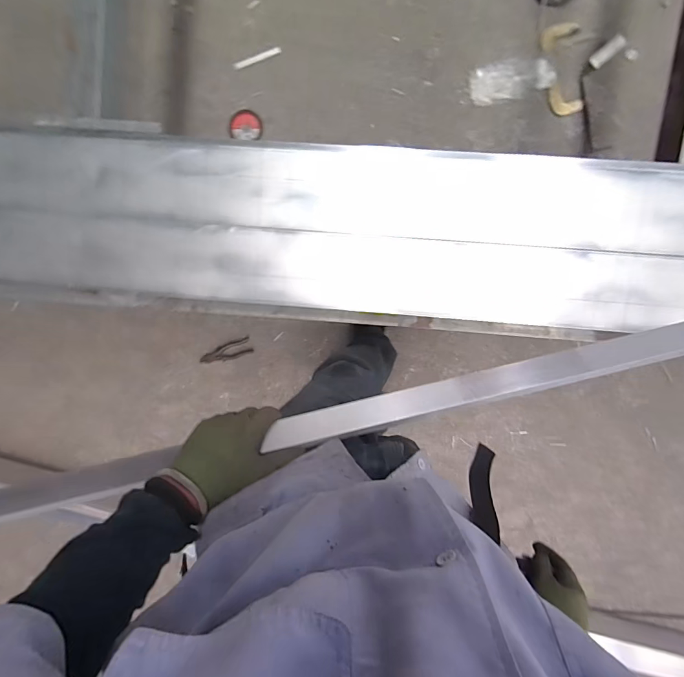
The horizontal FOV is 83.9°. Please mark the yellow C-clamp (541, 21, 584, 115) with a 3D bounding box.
[{"bbox_3d":[0.649,-0.788,1.110,0.088,0.041,0.245,-11,97,6],"label":"yellow C-clamp"}]

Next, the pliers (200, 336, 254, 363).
[{"bbox_3d":[-0.401,0.048,1.317,0.182,0.020,0.058,-19,96,7],"label":"pliers"}]

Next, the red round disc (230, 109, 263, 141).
[{"bbox_3d":[-0.301,-0.674,1.199,0.103,0.012,0.087,5,99,4],"label":"red round disc"}]

